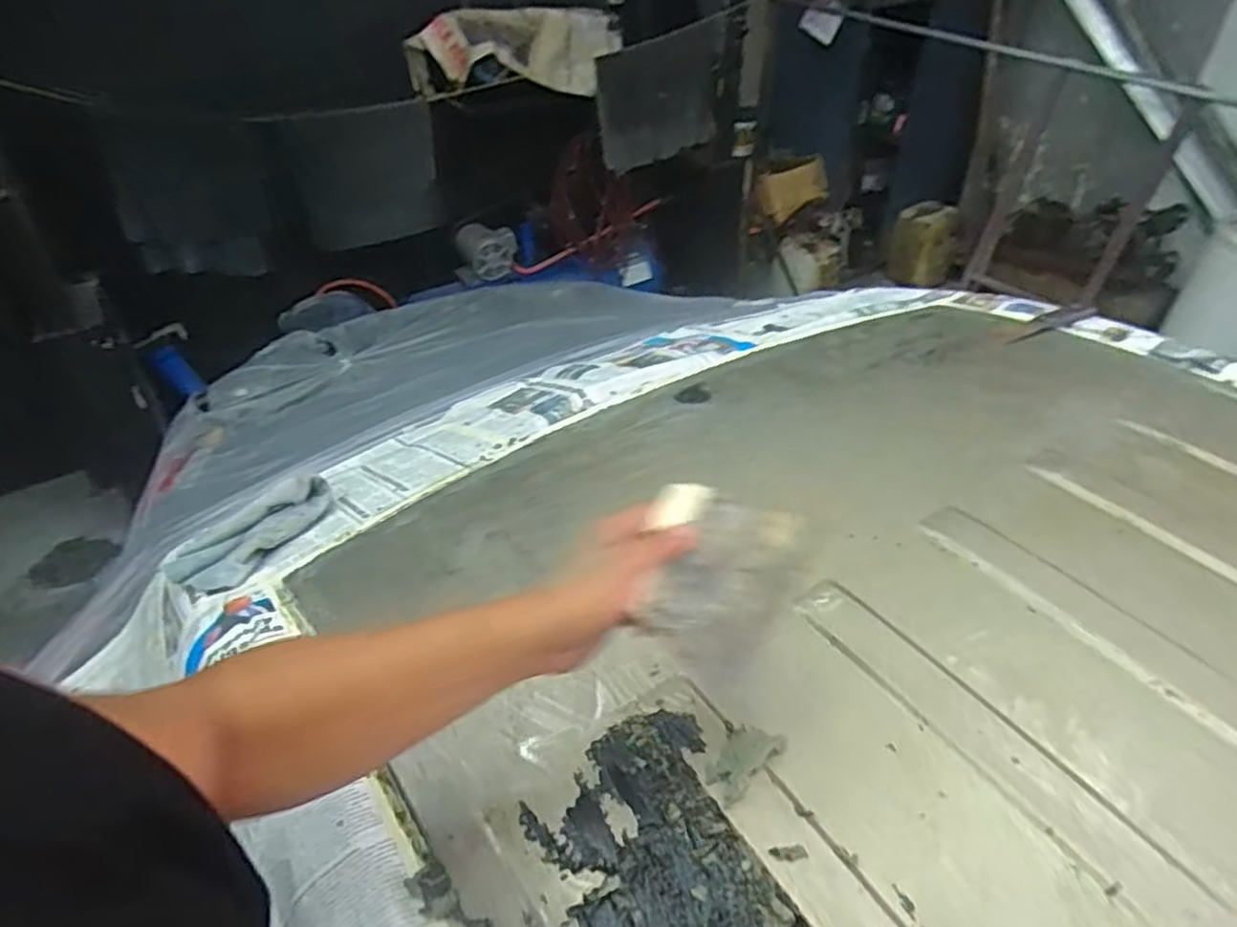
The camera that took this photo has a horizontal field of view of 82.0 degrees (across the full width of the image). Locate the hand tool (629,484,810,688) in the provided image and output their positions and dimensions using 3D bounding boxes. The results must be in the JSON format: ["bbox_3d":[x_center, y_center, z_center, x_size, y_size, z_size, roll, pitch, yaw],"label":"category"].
[{"bbox_3d":[0.065,0.077,0.470,0.100,0.010,0.117,18,72,5],"label":"hand tool"}]

